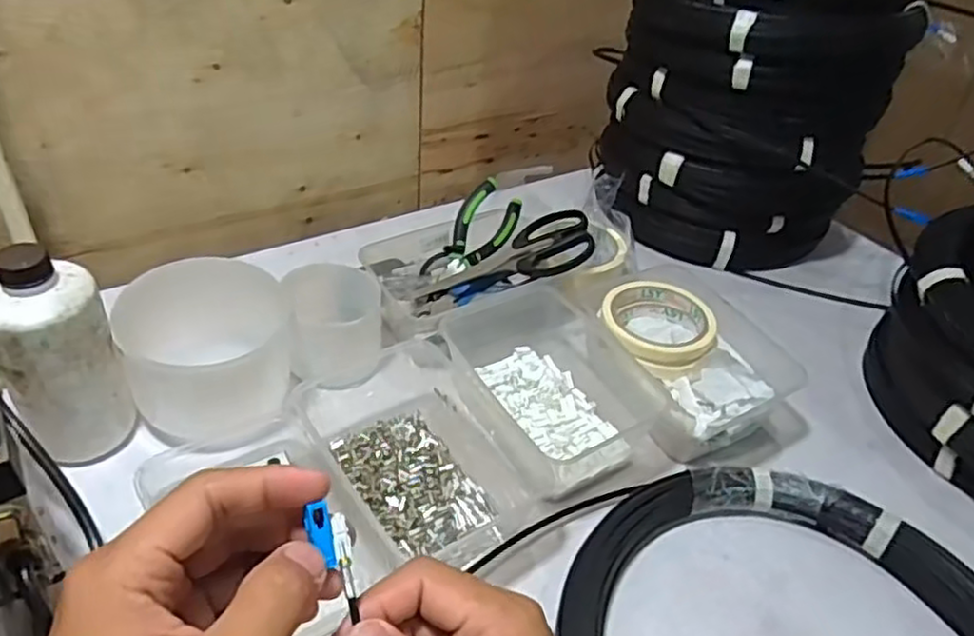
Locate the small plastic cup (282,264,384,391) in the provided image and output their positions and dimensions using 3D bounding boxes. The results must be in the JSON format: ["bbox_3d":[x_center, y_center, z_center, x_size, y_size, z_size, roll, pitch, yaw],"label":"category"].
[{"bbox_3d":[-0.130,0.003,0.609,0.081,0.064,0.085,-6,41,-15],"label":"small plastic cup"}]

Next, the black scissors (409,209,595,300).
[{"bbox_3d":[0.014,-0.051,0.659,0.173,0.024,0.064,-19,37,15],"label":"black scissors"}]

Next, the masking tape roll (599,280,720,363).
[{"bbox_3d":[0.149,0.004,0.612,0.096,0.026,0.095,4,38,-3],"label":"masking tape roll"}]

